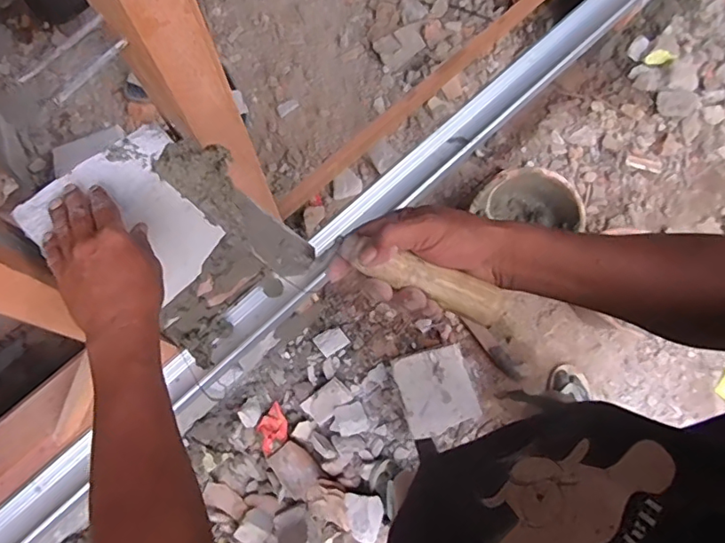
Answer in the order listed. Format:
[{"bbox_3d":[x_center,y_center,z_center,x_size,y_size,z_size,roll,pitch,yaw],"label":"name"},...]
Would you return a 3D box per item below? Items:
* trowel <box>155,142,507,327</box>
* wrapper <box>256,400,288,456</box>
[{"bbox_3d":[-0.025,-0.020,0.433,0.280,0.077,0.073,22,75,2],"label":"trowel"},{"bbox_3d":[-0.228,0.399,1.336,0.083,0.022,0.103,-29,75,-8],"label":"wrapper"}]

